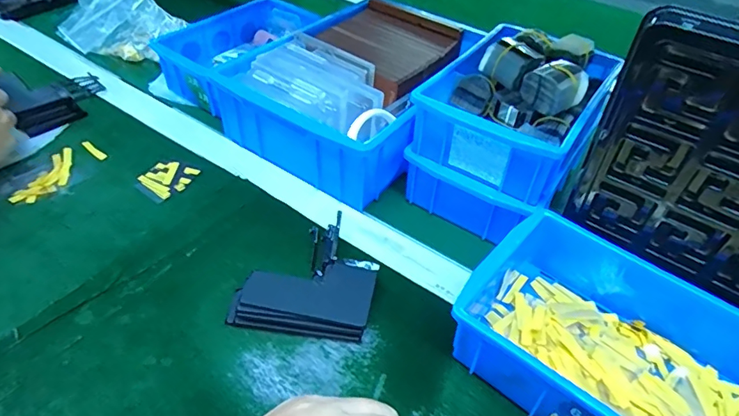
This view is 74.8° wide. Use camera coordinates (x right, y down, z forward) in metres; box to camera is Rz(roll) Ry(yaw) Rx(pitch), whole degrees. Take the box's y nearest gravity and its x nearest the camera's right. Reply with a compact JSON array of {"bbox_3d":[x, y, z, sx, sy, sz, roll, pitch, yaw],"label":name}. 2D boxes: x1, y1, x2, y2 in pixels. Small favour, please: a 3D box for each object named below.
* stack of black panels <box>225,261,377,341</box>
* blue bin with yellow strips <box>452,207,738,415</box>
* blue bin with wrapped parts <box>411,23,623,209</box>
[{"bbox_3d":[-0.050,0.067,0.380,0.104,0.024,0.060,6,43,2],"label":"stack of black panels"},{"bbox_3d":[0.172,0.099,0.335,0.197,0.069,0.138,33,50,27],"label":"blue bin with yellow strips"},{"bbox_3d":[0.139,-0.095,0.439,0.137,0.077,0.167,28,48,22],"label":"blue bin with wrapped parts"}]

